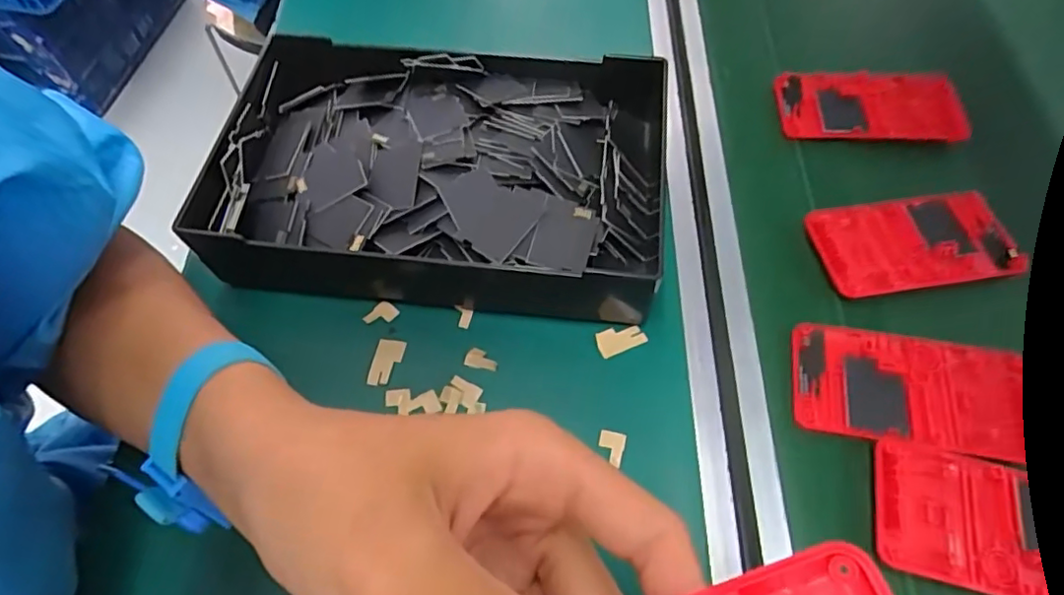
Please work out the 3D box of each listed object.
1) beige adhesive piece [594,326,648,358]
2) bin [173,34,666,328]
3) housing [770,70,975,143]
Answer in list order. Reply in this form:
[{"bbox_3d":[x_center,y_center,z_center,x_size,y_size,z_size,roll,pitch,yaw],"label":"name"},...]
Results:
[{"bbox_3d":[0.050,0.023,0.336,0.027,0.004,0.015,-19,62,-11],"label":"beige adhesive piece"},{"bbox_3d":[-0.051,-0.075,0.362,0.254,0.057,0.155,5,61,2],"label":"bin"},{"bbox_3d":[0.240,-0.134,0.428,0.125,0.018,0.058,7,67,4],"label":"housing"}]

